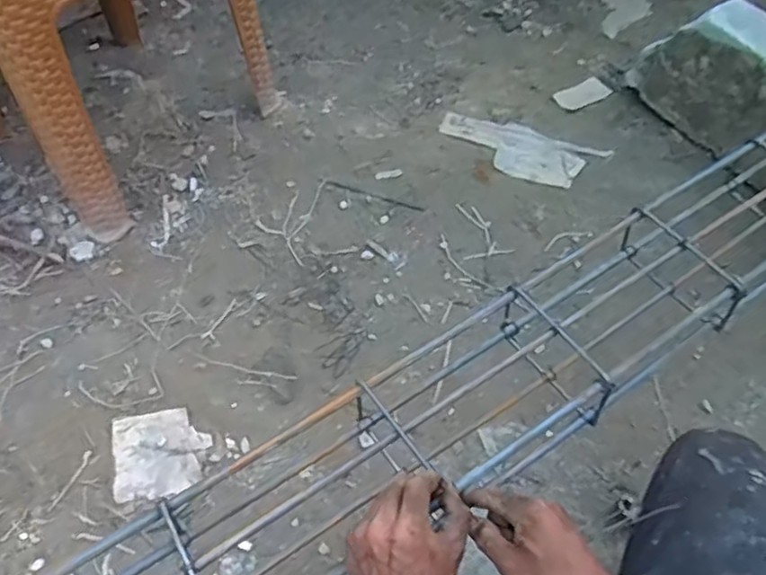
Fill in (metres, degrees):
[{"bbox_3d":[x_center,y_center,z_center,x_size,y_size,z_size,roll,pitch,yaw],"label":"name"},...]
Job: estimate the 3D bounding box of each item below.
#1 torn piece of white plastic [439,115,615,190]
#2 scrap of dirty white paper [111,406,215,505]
[{"bbox_3d":[0.231,-0.248,1.193,0.285,0.018,0.115,29,72,27],"label":"torn piece of white plastic"},{"bbox_3d":[-0.289,0.216,0.870,0.121,0.009,0.115,-7,54,-5],"label":"scrap of dirty white paper"}]

